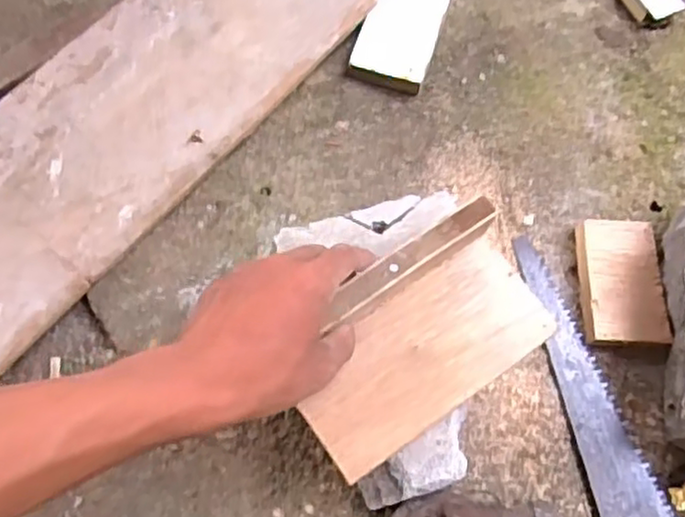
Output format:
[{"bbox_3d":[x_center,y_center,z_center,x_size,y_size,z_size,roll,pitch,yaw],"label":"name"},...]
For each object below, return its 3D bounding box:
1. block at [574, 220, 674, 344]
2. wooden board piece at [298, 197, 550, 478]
[{"bbox_3d":[0.222,0.019,0.554,0.061,0.019,0.100,0,70,0],"label":"block"},{"bbox_3d":[0.048,0.048,0.438,0.171,0.039,0.095,-33,74,-11],"label":"wooden board piece"}]

